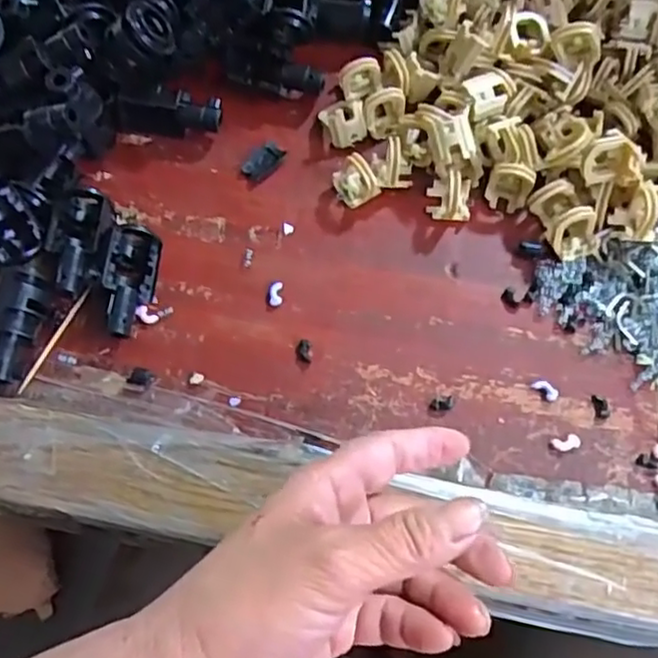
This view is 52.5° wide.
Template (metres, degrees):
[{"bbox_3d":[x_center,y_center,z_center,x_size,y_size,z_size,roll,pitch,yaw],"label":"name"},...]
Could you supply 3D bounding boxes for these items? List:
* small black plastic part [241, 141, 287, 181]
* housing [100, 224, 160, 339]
[{"bbox_3d":[-0.035,-0.088,0.351,0.012,0.004,0.024,43,75,13],"label":"small black plastic part"},{"bbox_3d":[-0.095,-0.022,0.316,0.019,0.023,0.053,8,70,2],"label":"housing"}]

